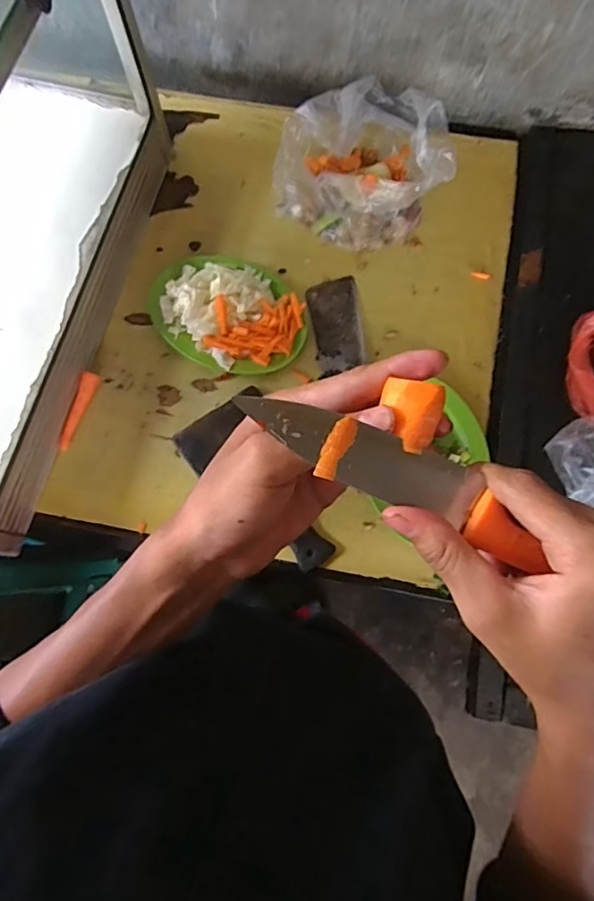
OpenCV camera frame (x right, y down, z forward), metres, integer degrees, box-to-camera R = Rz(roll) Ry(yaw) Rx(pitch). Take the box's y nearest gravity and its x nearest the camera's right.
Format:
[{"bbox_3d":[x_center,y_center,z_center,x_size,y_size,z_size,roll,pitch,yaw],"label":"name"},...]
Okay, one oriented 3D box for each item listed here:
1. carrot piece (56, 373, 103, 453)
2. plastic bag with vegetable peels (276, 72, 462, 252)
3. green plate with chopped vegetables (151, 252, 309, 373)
[{"bbox_3d":[-0.311,-0.057,0.743,0.022,0.014,0.115,15,76,3],"label":"carrot piece"},{"bbox_3d":[0.089,-0.443,0.788,0.207,0.129,0.224,-34,79,-9],"label":"plastic bag with vegetable peels"},{"bbox_3d":[-0.110,-0.220,0.799,0.255,0.043,0.179,26,77,5],"label":"green plate with chopped vegetables"}]

